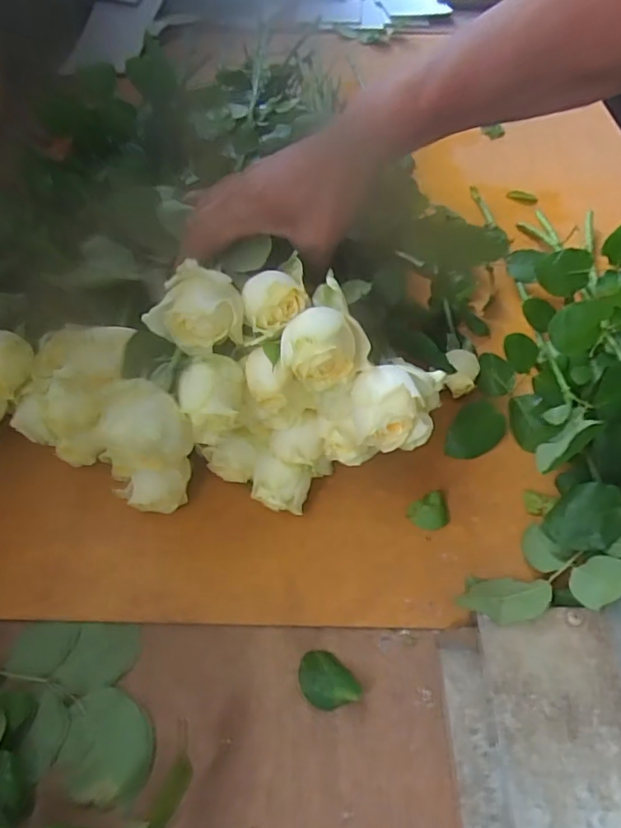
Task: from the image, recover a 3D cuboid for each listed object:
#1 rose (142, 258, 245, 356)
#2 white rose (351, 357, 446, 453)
[{"bbox_3d":[-0.074,-0.065,0.347,0.059,0.041,0.037,-10,53,-7],"label":"rose"},{"bbox_3d":[0.050,-0.006,0.345,0.055,0.050,0.044,7,53,6],"label":"white rose"}]

